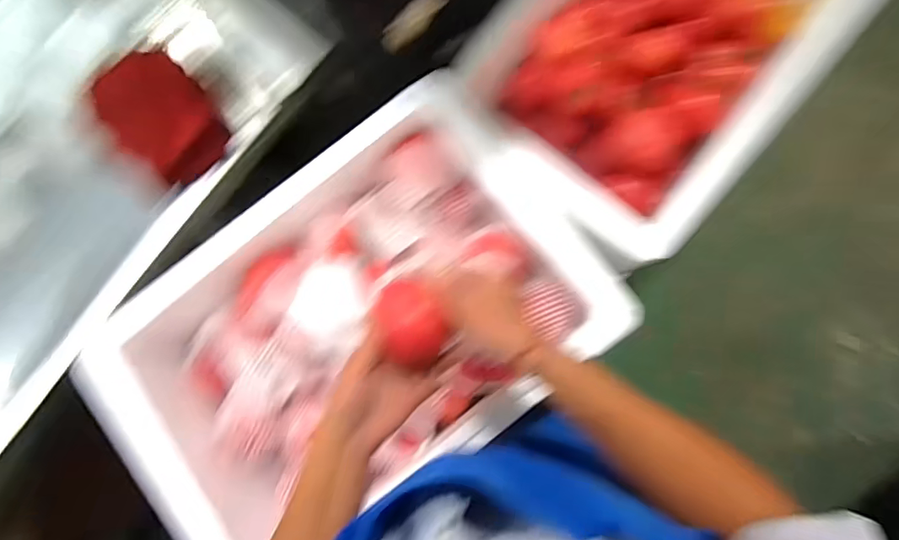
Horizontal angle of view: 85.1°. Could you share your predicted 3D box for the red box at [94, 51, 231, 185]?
[{"bbox_3d":[-0.342,-0.174,0.573,0.154,0.079,0.122,44,88,8],"label":"red box"}]

